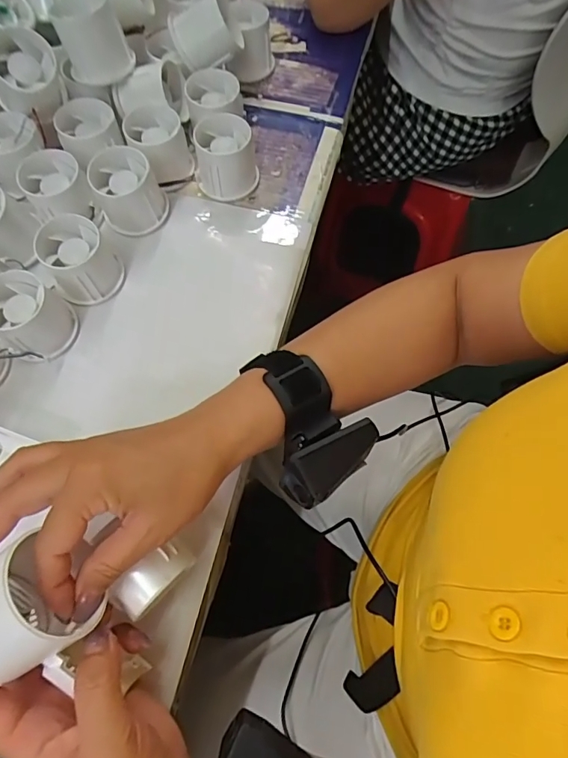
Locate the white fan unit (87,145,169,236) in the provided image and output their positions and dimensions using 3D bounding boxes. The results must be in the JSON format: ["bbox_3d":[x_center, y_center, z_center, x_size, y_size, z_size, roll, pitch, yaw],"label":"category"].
[{"bbox_3d":[-0.136,-0.166,0.401,0.056,0.051,0.056,0,69,-1],"label":"white fan unit"}]

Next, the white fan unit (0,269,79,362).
[{"bbox_3d":[-0.201,-0.048,0.360,0.054,0.047,0.057,-6,69,-3],"label":"white fan unit"}]

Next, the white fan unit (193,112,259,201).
[{"bbox_3d":[-0.052,-0.202,0.418,0.054,0.049,0.057,-4,69,-3],"label":"white fan unit"}]

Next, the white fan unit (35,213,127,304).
[{"bbox_3d":[-0.169,-0.097,0.376,0.054,0.049,0.052,0,69,-1],"label":"white fan unit"}]

